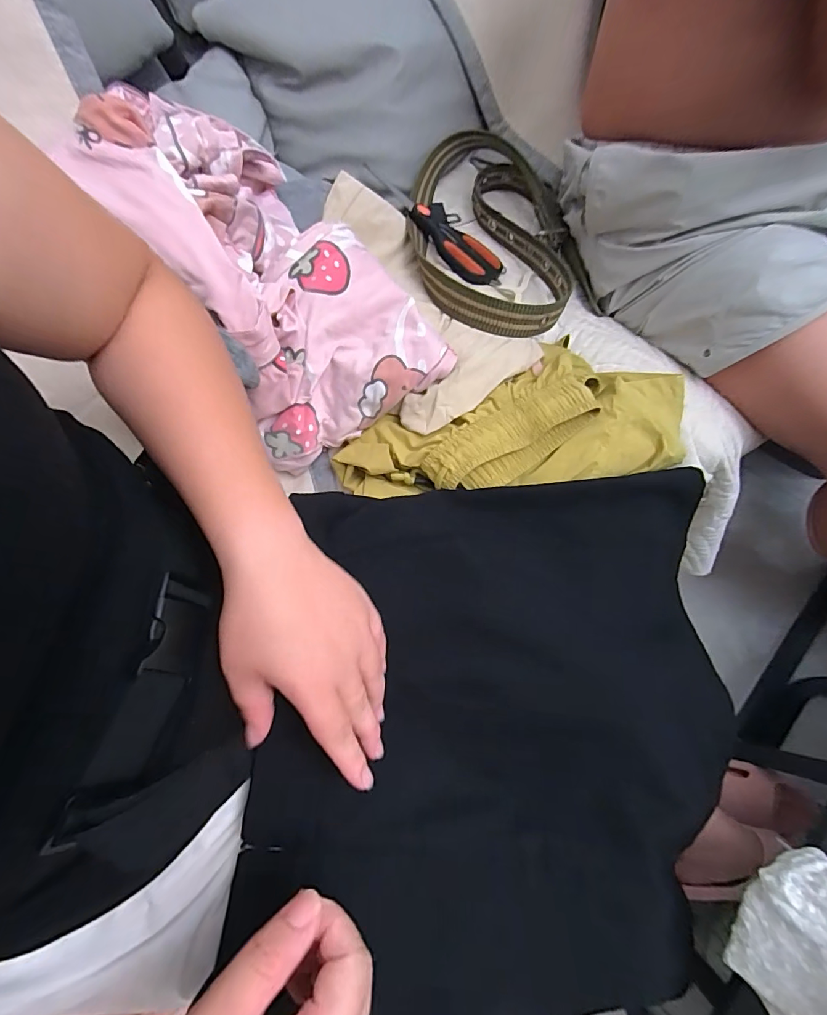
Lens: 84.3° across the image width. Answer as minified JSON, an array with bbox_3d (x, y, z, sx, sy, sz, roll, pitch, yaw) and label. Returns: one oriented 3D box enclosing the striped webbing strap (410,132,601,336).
[{"bbox_3d":[0.103,-0.329,0.553,0.213,0.082,0.319,-13,69,0],"label":"striped webbing strap"}]

